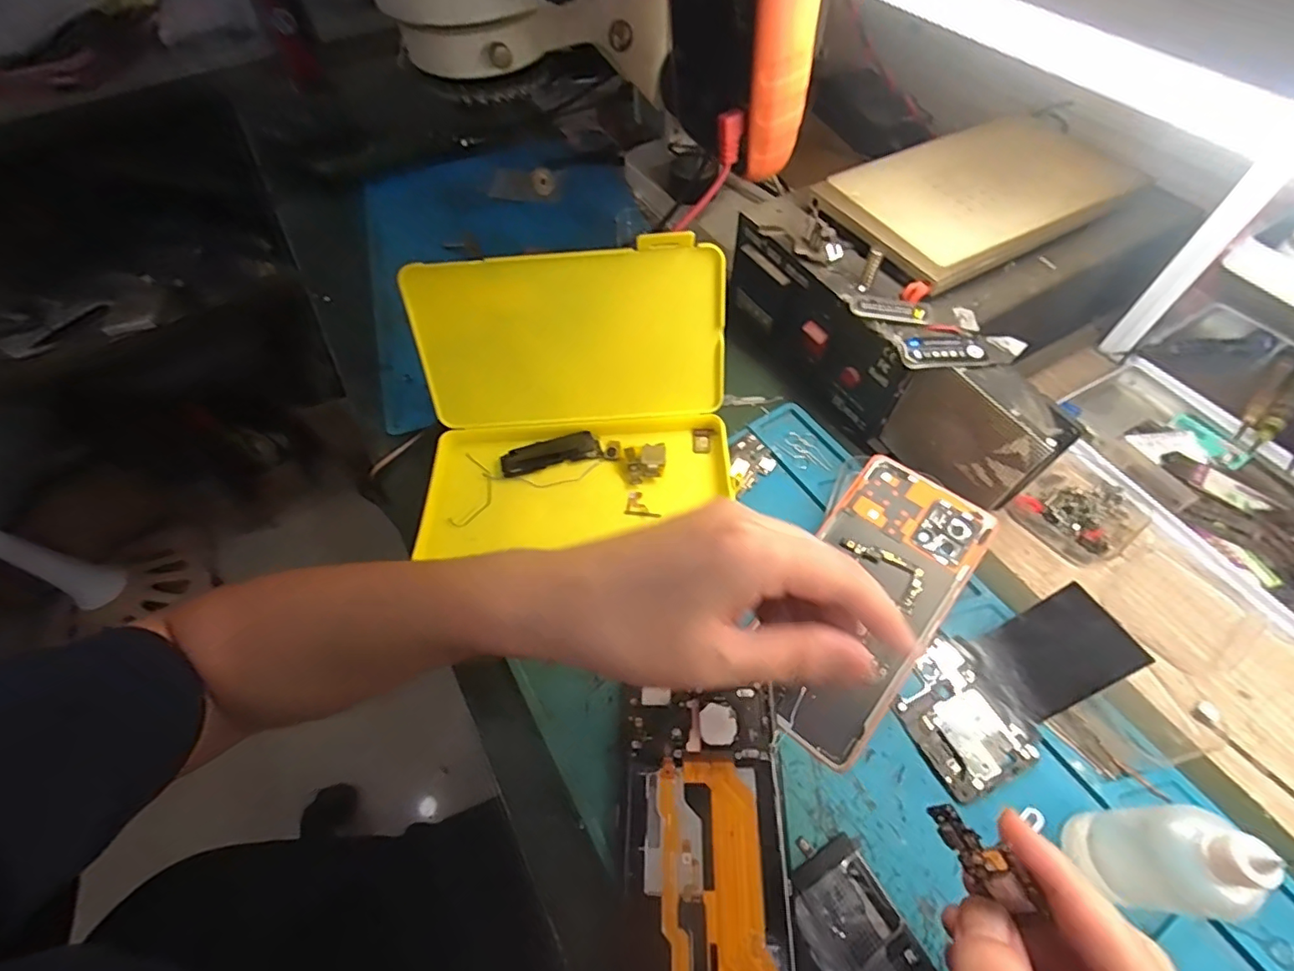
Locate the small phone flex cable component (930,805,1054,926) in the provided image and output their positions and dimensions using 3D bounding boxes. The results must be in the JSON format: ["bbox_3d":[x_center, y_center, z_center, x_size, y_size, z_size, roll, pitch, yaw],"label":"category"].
[{"bbox_3d":[0.113,0.127,0.187,0.042,0.019,0.004,53,28,13],"label":"small phone flex cable component"}]

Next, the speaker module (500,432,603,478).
[{"bbox_3d":[-0.064,-0.021,0.367,0.064,0.009,0.018,-16,58,-8],"label":"speaker module"}]

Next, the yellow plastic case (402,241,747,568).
[{"bbox_3d":[-0.045,-0.047,0.327,0.193,0.101,0.148,-5,57,0],"label":"yellow plastic case"}]

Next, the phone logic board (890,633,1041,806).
[{"bbox_3d":[0.153,0.115,0.276,0.050,0.004,0.065,-23,59,-11],"label":"phone logic board"}]

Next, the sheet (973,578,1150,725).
[{"bbox_3d":[0.201,0.083,0.272,0.061,0.004,0.044,-45,49,21],"label":"sheet"}]

